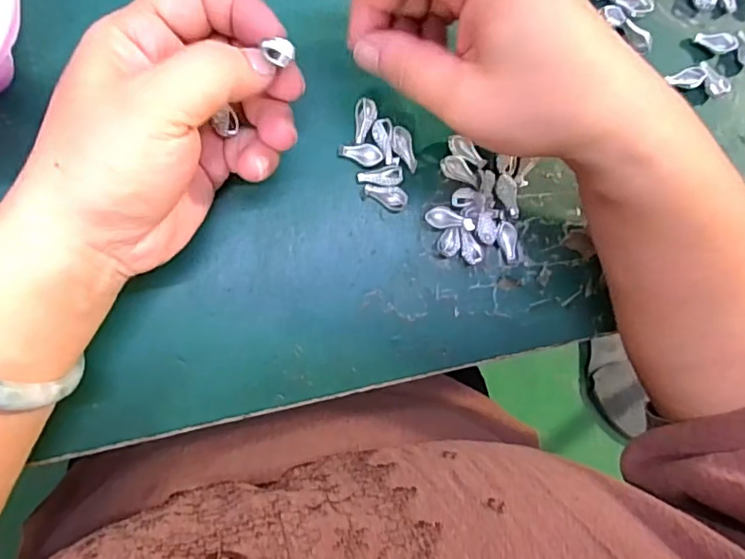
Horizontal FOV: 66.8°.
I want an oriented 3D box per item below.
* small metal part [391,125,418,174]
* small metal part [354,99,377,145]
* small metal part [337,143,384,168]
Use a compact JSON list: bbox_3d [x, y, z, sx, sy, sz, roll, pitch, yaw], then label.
[{"bbox_3d":[0.016,-0.062,0.269,0.010,0.005,0.022,-27,93,-9],"label":"small metal part"},{"bbox_3d":[-0.003,-0.074,0.268,0.009,0.007,0.022,6,87,-9],"label":"small metal part"},{"bbox_3d":[-0.006,-0.059,0.269,0.021,0.004,0.010,1,88,-9],"label":"small metal part"}]

